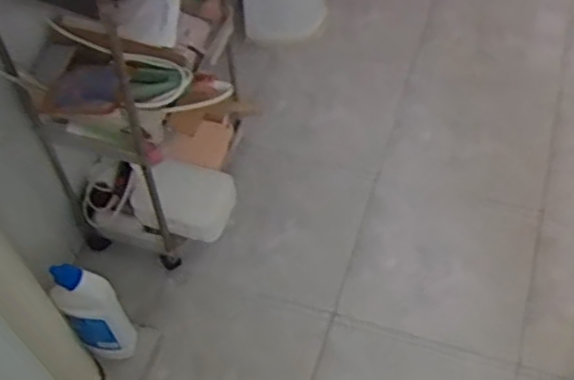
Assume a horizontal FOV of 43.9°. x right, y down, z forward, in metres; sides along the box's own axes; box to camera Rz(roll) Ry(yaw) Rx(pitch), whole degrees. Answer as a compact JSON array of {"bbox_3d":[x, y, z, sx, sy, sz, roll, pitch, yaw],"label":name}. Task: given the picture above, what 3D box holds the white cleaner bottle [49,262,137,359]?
[{"bbox_3d":[-0.263,0.171,0.984,0.069,0.205,0.048,-3,54,2],"label":"white cleaner bottle"}]

